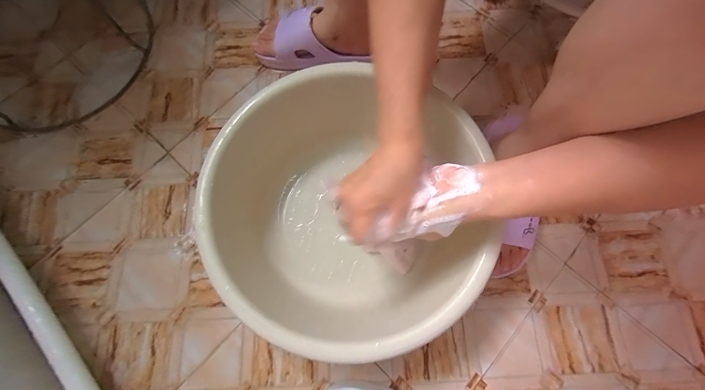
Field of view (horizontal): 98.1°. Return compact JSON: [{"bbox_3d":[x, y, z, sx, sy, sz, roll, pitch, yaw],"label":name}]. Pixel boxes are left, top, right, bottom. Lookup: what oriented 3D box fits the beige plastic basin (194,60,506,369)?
[{"bbox_3d":[-0.007,0.019,0.431,0.359,0.139,0.341,25,75,8],"label":"beige plastic basin"}]

